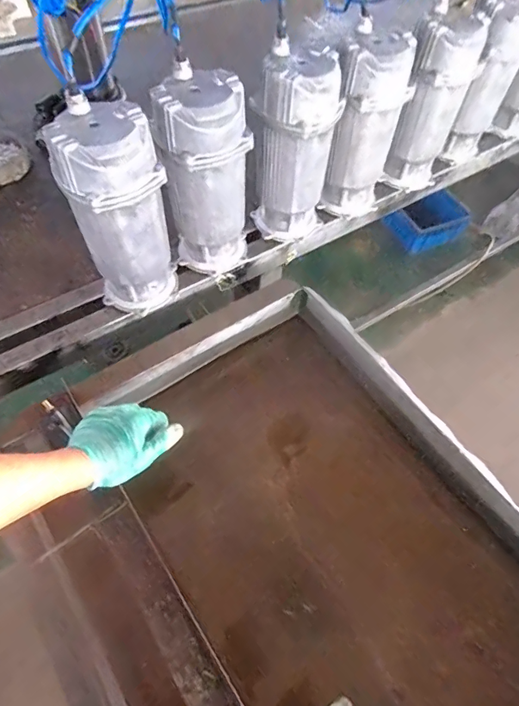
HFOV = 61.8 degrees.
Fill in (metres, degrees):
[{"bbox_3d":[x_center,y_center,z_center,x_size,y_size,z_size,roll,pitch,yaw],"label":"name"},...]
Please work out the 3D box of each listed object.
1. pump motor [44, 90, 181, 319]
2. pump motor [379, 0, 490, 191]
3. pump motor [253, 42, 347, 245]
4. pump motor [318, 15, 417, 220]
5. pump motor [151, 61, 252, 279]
[{"bbox_3d":[-0.202,-0.192,0.643,0.131,0.289,0.109,-15,60,-11],"label":"pump motor"},{"bbox_3d":[0.326,-0.471,0.848,0.124,0.290,0.127,15,59,7],"label":"pump motor"},{"bbox_3d":[0.059,-0.342,0.750,0.119,0.287,0.119,19,59,10],"label":"pump motor"},{"bbox_3d":[0.187,-0.401,0.794,0.119,0.289,0.111,11,58,4],"label":"pump motor"},{"bbox_3d":[-0.085,-0.268,0.695,0.127,0.286,0.107,-13,60,-11],"label":"pump motor"}]

